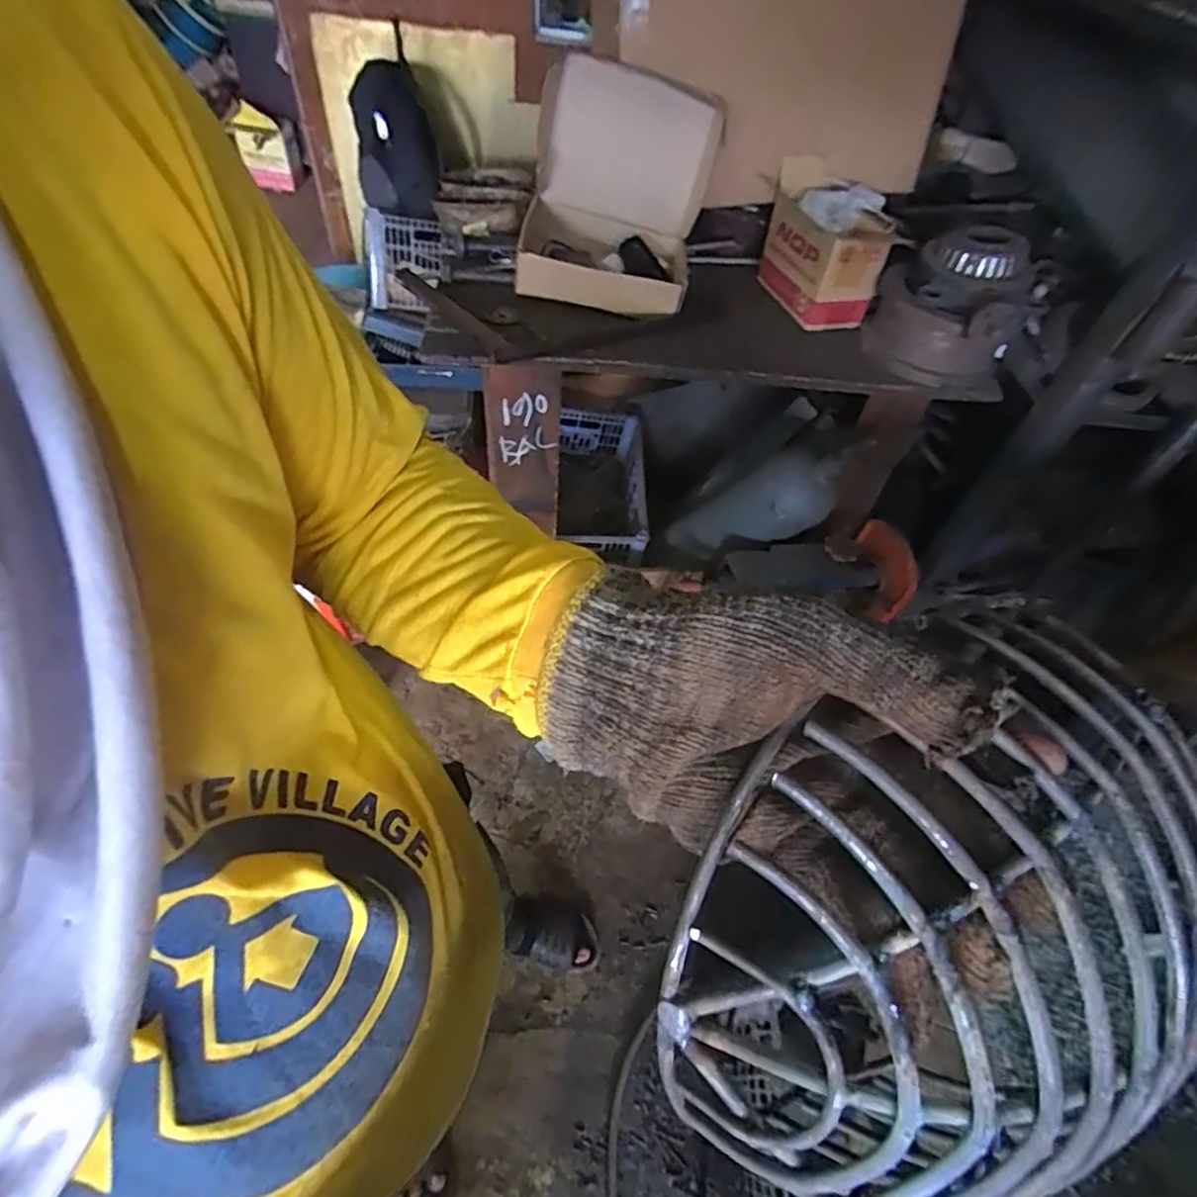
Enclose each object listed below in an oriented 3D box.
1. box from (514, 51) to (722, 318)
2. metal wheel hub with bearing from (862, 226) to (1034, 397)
[{"bbox_3d":[0.030,-0.641,1.019,0.291,0.267,0.241,6,52,-1],"label":"box"},{"bbox_3d":[0.545,-0.436,0.987,0.239,0.187,0.210,27,54,14],"label":"metal wheel hub with bearing"}]

